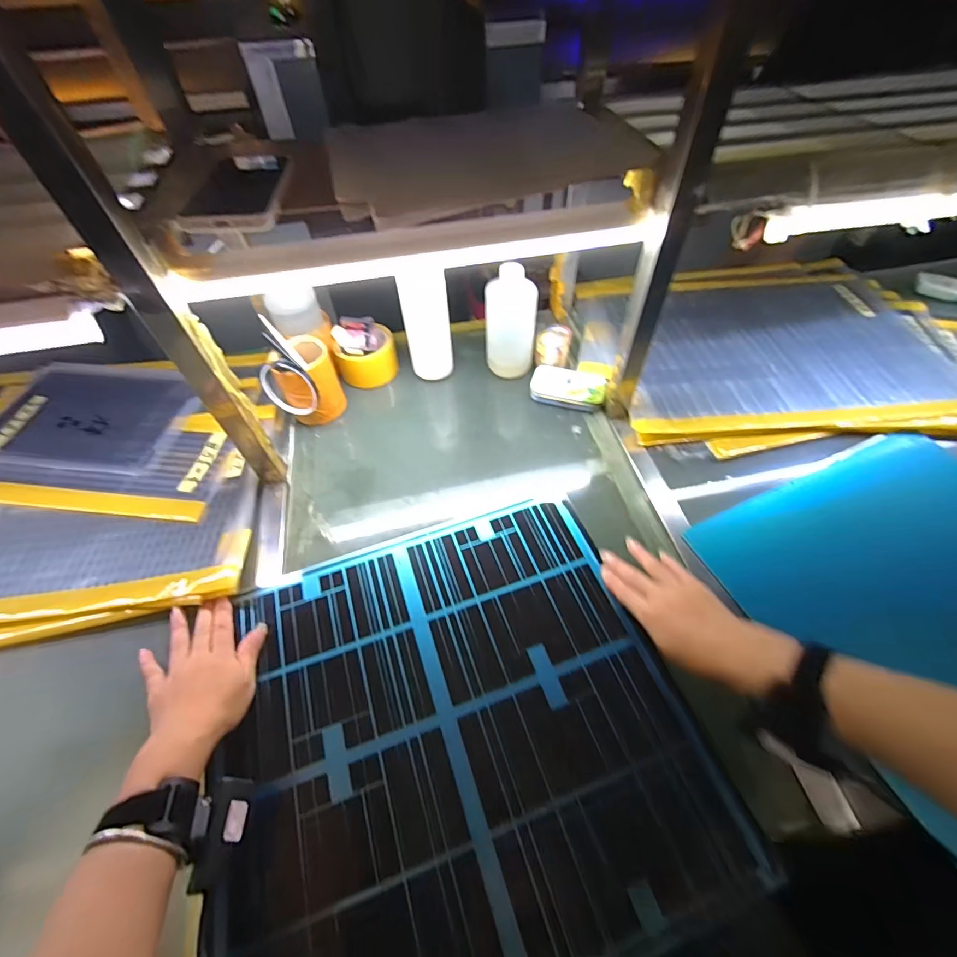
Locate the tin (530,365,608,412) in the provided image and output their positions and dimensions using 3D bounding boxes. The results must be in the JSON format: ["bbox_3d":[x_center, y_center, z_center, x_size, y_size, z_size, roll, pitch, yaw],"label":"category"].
[{"bbox_3d":[0.142,-0.144,0.687,0.113,0.024,0.073,15,56,12],"label":"tin"}]

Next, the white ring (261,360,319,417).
[{"bbox_3d":[-0.268,-0.124,0.615,0.075,0.084,0.013,-29,31,27],"label":"white ring"}]

